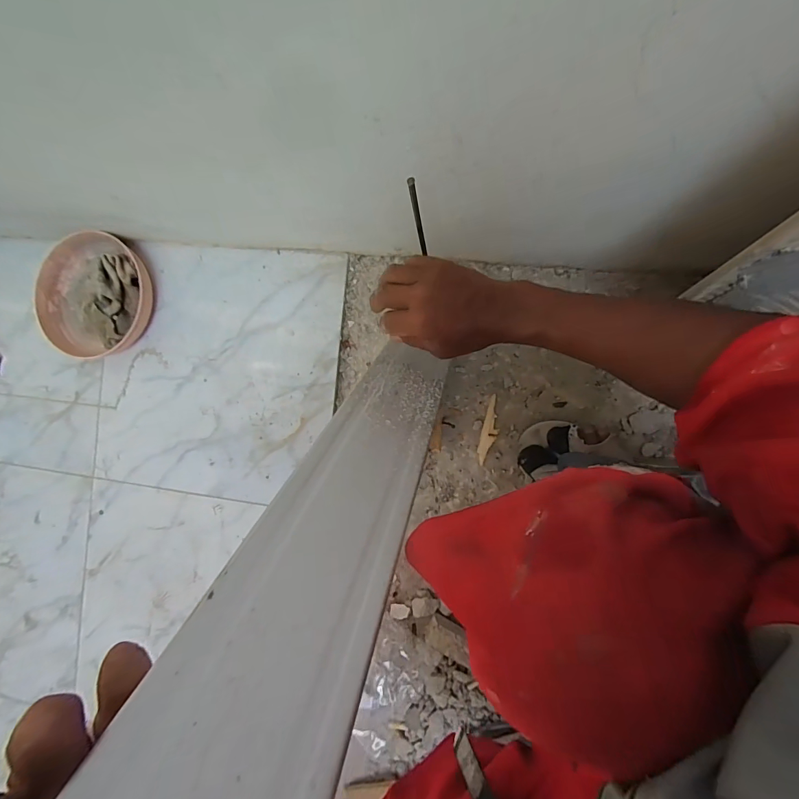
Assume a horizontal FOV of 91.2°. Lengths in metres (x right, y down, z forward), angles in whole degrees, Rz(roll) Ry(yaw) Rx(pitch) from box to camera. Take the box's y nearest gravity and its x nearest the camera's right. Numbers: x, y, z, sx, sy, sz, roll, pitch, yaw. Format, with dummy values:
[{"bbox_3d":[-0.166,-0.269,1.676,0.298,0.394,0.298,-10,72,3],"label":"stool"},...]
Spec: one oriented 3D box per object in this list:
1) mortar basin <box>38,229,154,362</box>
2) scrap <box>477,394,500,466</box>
[{"bbox_3d":[-0.475,-0.158,0.610,0.179,0.042,0.186,0,91,9],"label":"mortar basin"},{"bbox_3d":[0.125,0.043,0.541,0.021,0.009,0.096,15,94,8],"label":"scrap"}]

